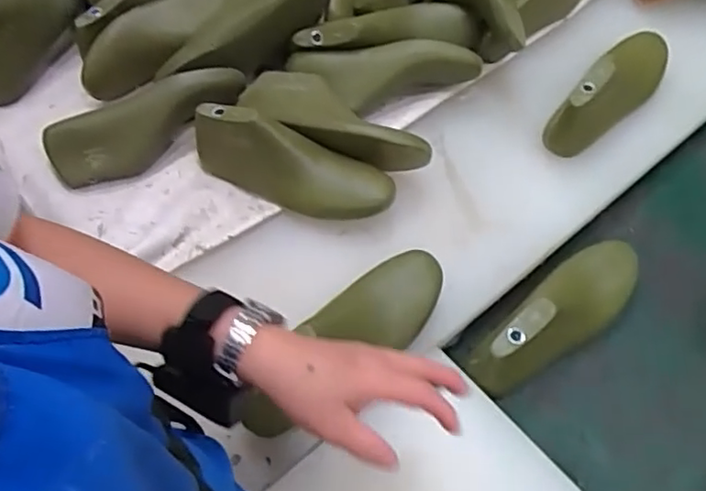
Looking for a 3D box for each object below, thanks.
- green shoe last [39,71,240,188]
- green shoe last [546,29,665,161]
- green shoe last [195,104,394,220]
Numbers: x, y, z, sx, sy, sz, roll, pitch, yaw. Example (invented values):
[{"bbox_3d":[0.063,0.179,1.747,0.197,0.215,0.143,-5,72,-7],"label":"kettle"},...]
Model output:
[{"bbox_3d":[-0.236,-0.139,0.729,0.237,0.064,0.065,-25,61,-13],"label":"green shoe last"},{"bbox_3d":[0.324,-0.203,0.765,0.076,0.091,0.237,34,65,20],"label":"green shoe last"},{"bbox_3d":[-0.067,-0.091,0.682,0.233,0.076,0.076,20,61,13],"label":"green shoe last"}]

